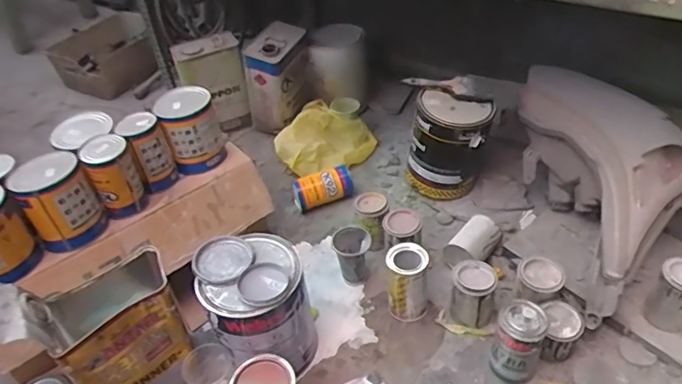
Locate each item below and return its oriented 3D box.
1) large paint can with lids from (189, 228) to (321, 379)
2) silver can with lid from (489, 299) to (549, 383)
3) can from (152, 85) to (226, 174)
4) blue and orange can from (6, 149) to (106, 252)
[{"bbox_3d":[-0.137,0.194,0.852,0.155,0.213,0.158,-2,39,1],"label":"large paint can with lids"},{"bbox_3d":[0.278,0.241,0.806,0.070,0.133,0.073,20,46,27],"label":"silver can with lid"},{"bbox_3d":[-0.279,-0.117,0.954,0.104,0.131,0.091,-15,41,-15],"label":"can"},{"bbox_3d":[-0.456,0.016,0.830,0.101,0.129,0.096,-2,39,1],"label":"blue and orange can"}]

